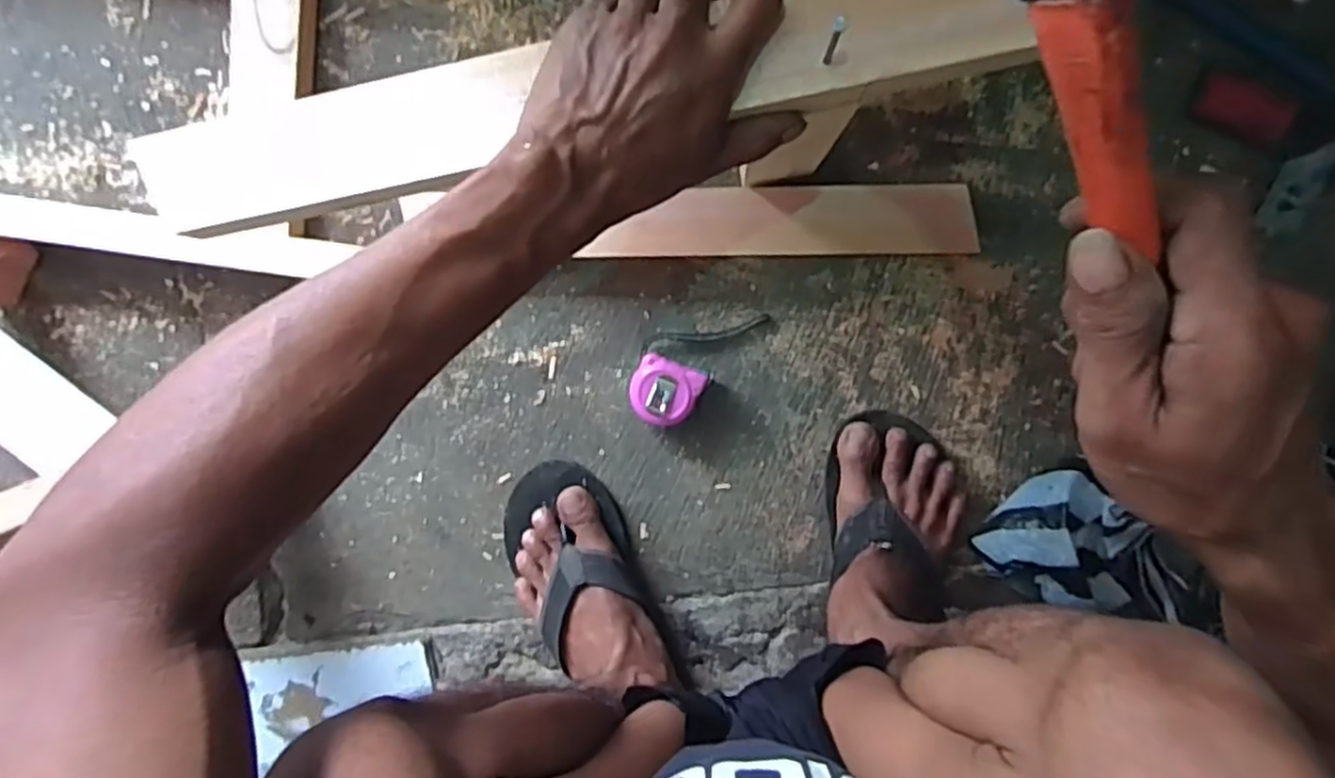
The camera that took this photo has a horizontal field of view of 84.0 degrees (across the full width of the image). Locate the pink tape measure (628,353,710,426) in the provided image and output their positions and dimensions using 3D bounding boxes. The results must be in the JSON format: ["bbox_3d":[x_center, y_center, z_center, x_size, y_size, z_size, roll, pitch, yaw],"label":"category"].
[{"bbox_3d":[-0.002,0.002,0.647,0.059,0.034,0.055,21,99,1],"label":"pink tape measure"}]

